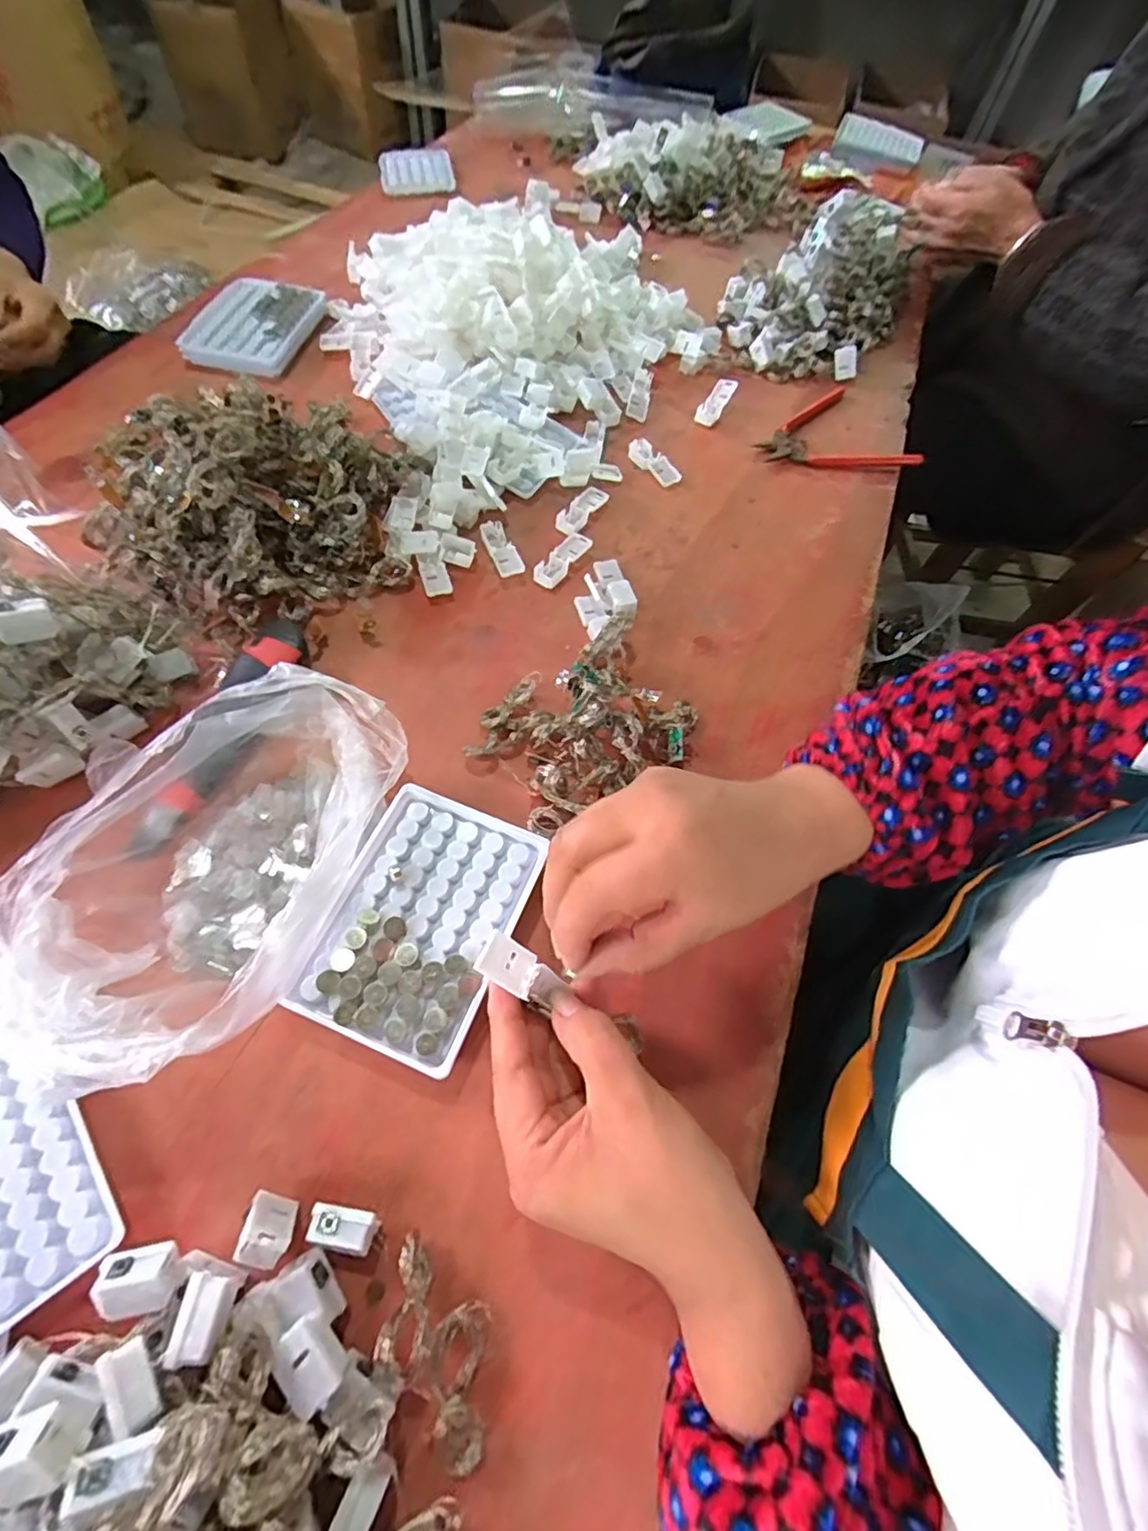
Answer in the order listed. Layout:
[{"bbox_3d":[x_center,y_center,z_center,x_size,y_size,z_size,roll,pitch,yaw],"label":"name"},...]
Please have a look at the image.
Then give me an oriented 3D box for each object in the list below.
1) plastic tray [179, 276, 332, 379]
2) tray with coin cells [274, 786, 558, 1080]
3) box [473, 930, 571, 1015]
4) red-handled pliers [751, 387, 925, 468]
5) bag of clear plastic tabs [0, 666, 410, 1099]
[{"bbox_3d":[-0.310,-0.428,0.589,0.105,0.021,0.128,9,61,0],"label":"plastic tray"},{"bbox_3d":[-0.081,0.082,0.327,0.092,0.025,0.129,21,62,7],"label":"tray with coin cells"},{"bbox_3d":[-0.023,0.093,0.274,0.047,0.010,0.019,44,57,-31],"label":"box"},{"bbox_3d":[0.235,-0.307,0.564,0.129,0.015,0.128,2,62,-3],"label":"red-handled pliers"},{"bbox_3d":[-0.183,0.048,0.315,0.127,0.067,0.210,16,62,4],"label":"bag of clear plastic tabs"}]

